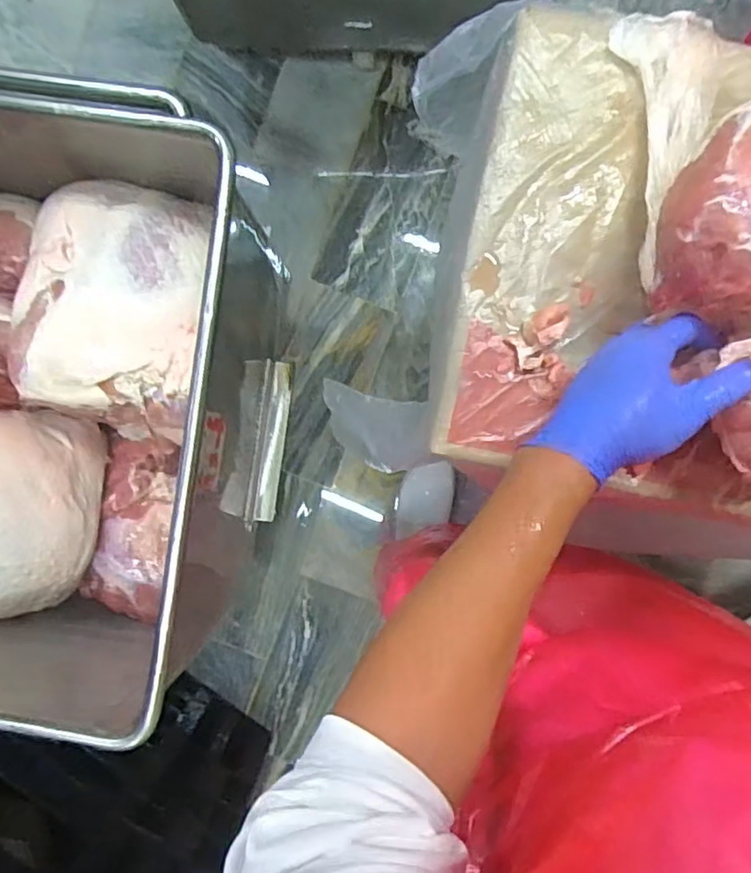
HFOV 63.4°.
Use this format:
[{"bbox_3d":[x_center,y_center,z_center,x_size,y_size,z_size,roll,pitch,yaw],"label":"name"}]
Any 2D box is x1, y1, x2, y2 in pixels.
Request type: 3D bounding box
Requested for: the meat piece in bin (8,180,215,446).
[{"bbox_3d":[-0.316,-0.167,0.750,0.204,0.111,0.305,7,93,0],"label":"meat piece in bin"}]

